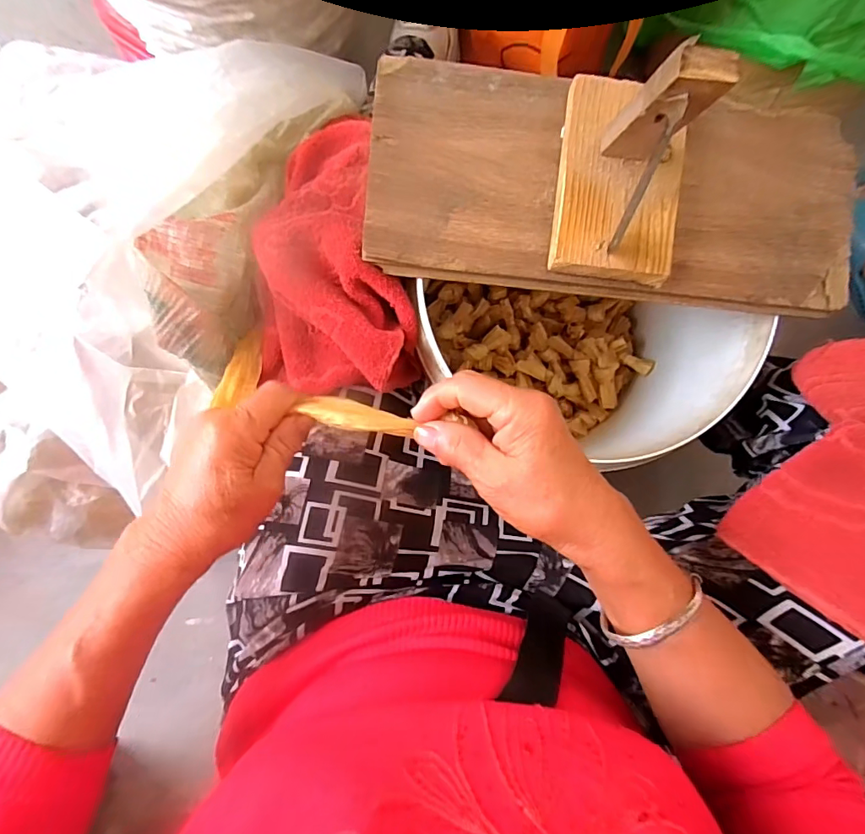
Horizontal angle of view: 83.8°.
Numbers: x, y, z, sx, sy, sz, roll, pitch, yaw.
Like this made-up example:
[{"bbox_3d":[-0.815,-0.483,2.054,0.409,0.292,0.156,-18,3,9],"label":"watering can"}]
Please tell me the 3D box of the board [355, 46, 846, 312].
[{"bbox_3d":[0.148,-0.182,0.319,0.378,0.124,0.164,4,88,-5],"label":"board"}]

